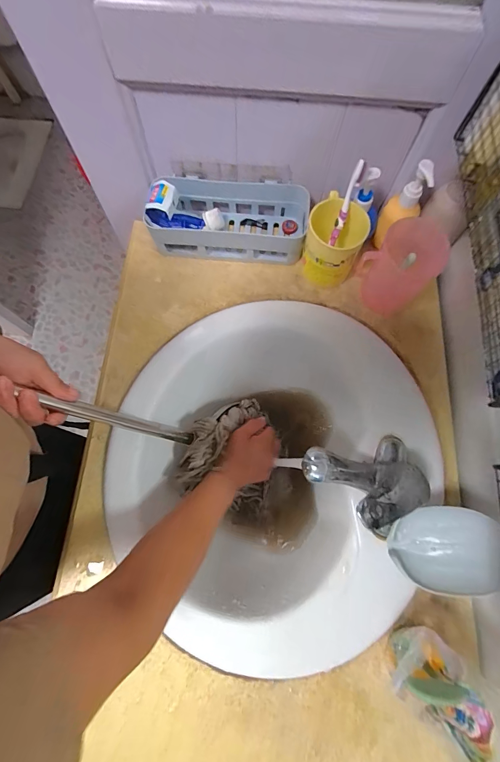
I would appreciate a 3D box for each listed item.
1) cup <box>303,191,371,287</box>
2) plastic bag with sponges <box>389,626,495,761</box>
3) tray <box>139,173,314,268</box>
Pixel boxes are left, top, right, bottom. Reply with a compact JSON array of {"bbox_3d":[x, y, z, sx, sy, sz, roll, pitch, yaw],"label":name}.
[{"bbox_3d":[0.123,-0.208,0.504,0.081,0.096,0.089,13,73,2],"label":"cup"},{"bbox_3d":[0.193,0.313,0.351,0.087,0.085,0.071,37,76,9],"label":"plastic bag with sponges"},{"bbox_3d":[-0.030,-0.264,0.532,0.257,0.083,0.105,4,73,0],"label":"tray"}]

